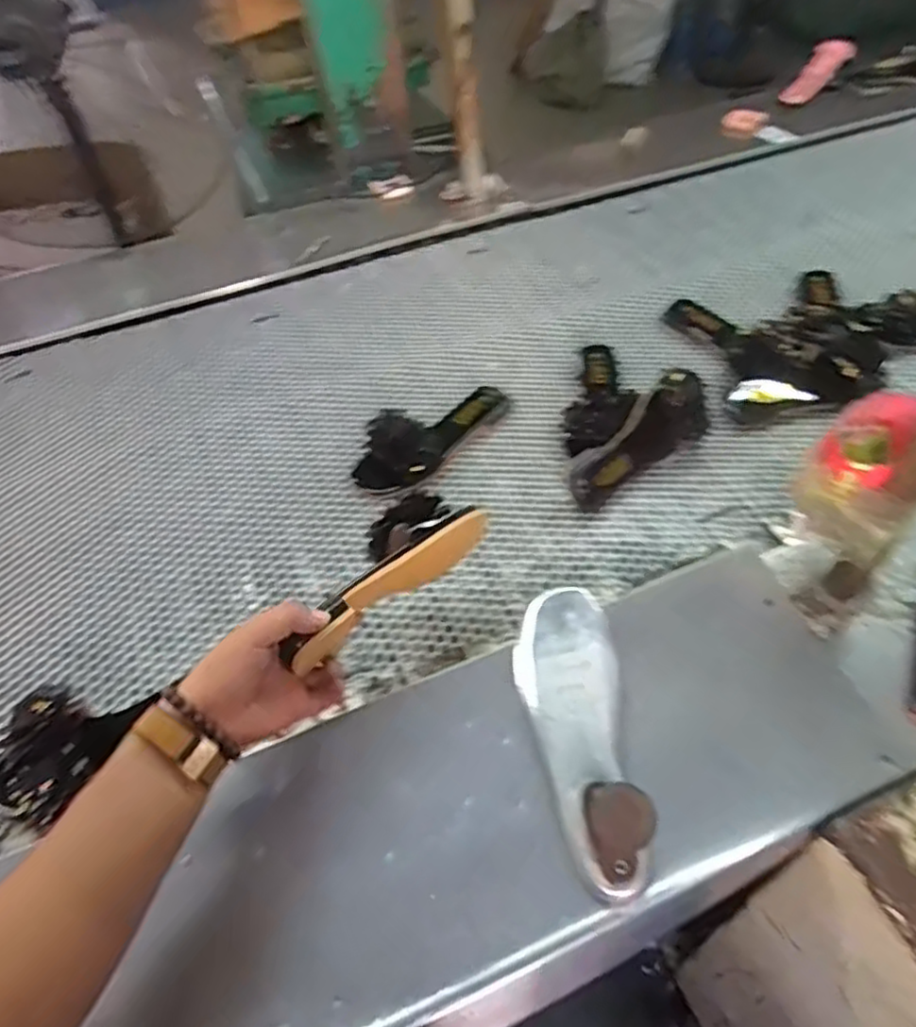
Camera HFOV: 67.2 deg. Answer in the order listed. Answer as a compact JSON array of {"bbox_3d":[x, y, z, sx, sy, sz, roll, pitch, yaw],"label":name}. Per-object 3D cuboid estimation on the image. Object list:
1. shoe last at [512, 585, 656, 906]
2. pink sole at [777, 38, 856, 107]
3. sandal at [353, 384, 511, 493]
[{"bbox_3d":[0.104,0.171,0.581,0.093,0.094,0.262,-6,49,-1],"label":"shoe last"},{"bbox_3d":[0.792,-0.981,1.533,0.189,0.059,0.078,-45,55,11],"label":"pink sole"},{"bbox_3d":[-0.041,-0.121,0.913,0.134,0.069,0.232,35,62,28],"label":"sandal"}]

